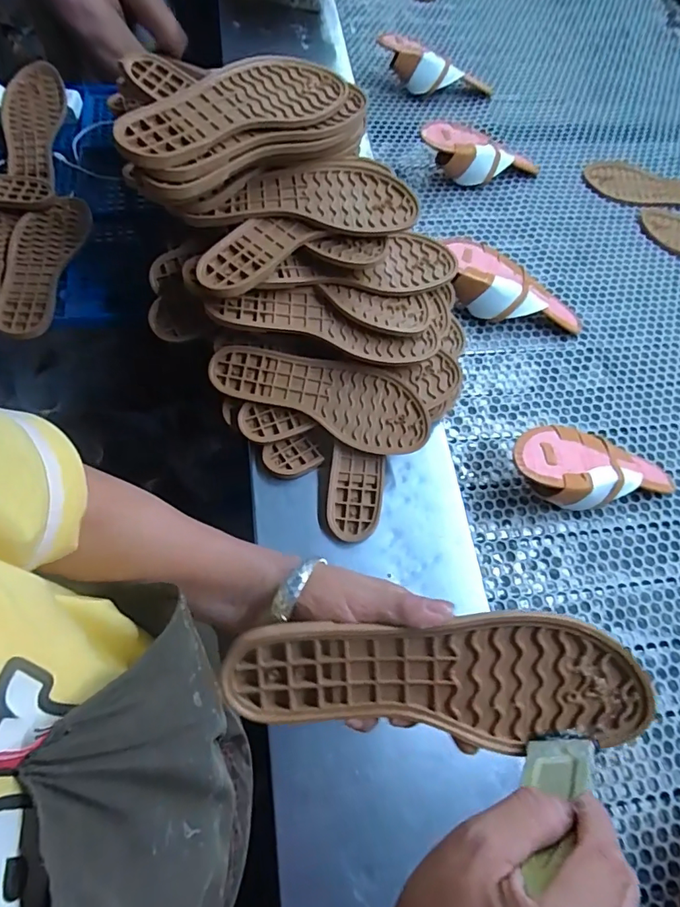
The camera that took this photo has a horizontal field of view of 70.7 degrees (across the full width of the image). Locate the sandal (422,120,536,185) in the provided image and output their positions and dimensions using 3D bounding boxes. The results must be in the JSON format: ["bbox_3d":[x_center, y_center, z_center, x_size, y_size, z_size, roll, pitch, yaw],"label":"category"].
[{"bbox_3d":[0.226,-0.486,0.792,0.234,0.063,0.073,-2,64,-26],"label":"sandal"}]

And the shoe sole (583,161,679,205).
[{"bbox_3d":[0.543,-0.455,0.823,0.236,0.010,0.092,20,68,8],"label":"shoe sole"}]

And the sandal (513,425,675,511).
[{"bbox_3d":[0.293,0.017,0.563,0.228,0.049,0.098,5,65,-21],"label":"sandal"}]

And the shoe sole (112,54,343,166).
[{"bbox_3d":[-0.100,-0.329,0.452,0.236,0.012,0.086,-33,85,-24],"label":"shoe sole"}]

